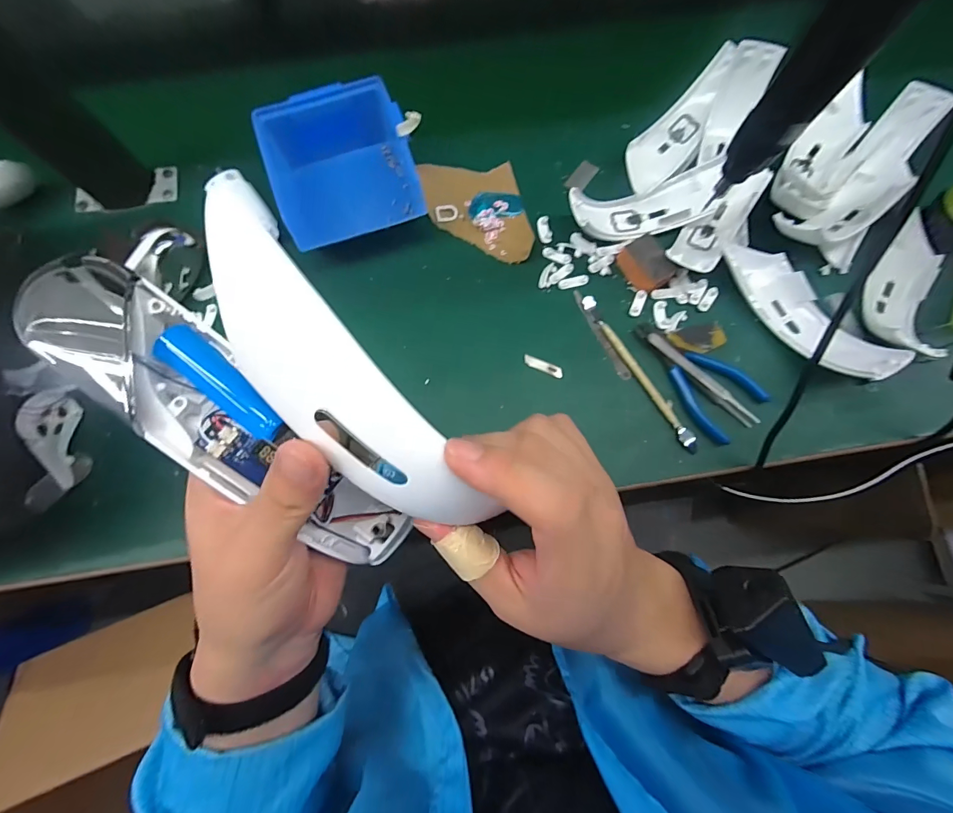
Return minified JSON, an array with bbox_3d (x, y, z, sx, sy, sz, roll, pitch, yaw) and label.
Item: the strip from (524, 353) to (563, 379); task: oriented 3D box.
[{"bbox_3d":[0.060,-0.036,0.376,0.037,0.004,0.010,24,78,5],"label":"strip"}]

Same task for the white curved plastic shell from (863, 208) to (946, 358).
[{"bbox_3d":[0.363,-0.098,0.353,0.039,0.040,0.146,25,71,5],"label":"white curved plastic shell"}]

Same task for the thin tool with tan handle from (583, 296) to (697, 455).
[{"bbox_3d":[0.144,-0.032,0.369,0.013,0.006,0.164,-31,79,-7],"label":"thin tool with tan handle"}]

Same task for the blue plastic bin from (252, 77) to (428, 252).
[{"bbox_3d":[-0.115,-0.210,0.381,0.124,0.059,0.138,-18,78,-4],"label":"blue plastic bin"}]

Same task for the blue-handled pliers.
[{"bbox_3d":[0.187,-0.029,0.361,0.062,0.006,0.118,-43,81,-9],"label":"blue-handled pliers"}]

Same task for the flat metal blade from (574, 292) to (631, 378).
[{"bbox_3d":[0.113,-0.065,0.380,0.010,0.004,0.093,-27,78,-6],"label":"flat metal blade"}]

